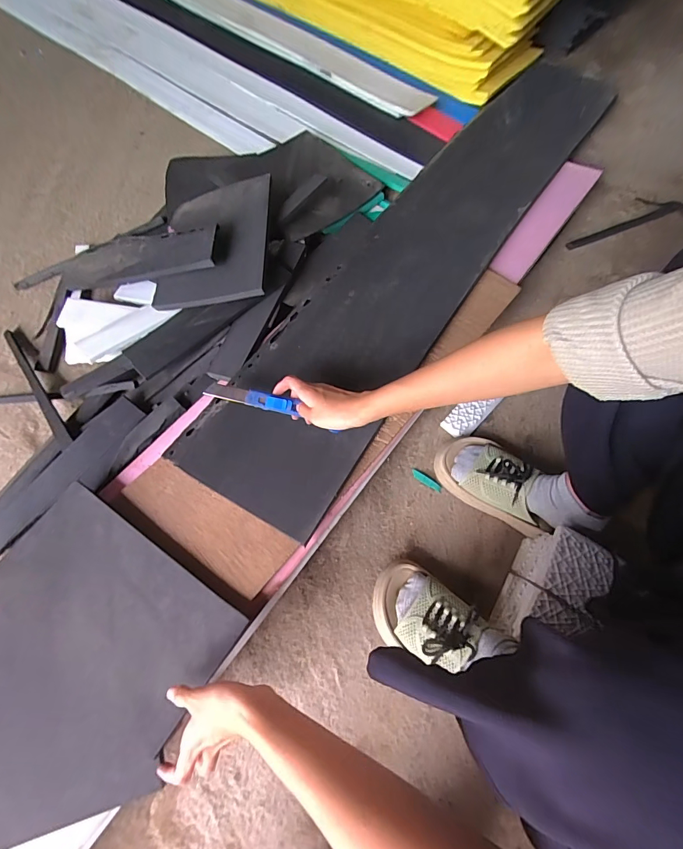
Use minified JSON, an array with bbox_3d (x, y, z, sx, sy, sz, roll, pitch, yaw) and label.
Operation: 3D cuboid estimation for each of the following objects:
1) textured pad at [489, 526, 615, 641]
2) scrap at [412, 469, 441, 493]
[{"bbox_3d":[0.261,0.213,0.498,0.065,0.121,0.143,34,71,10],"label":"textured pad"},{"bbox_3d":[0.135,0.088,0.613,0.052,0.008,0.014,36,71,11],"label":"scrap"}]

